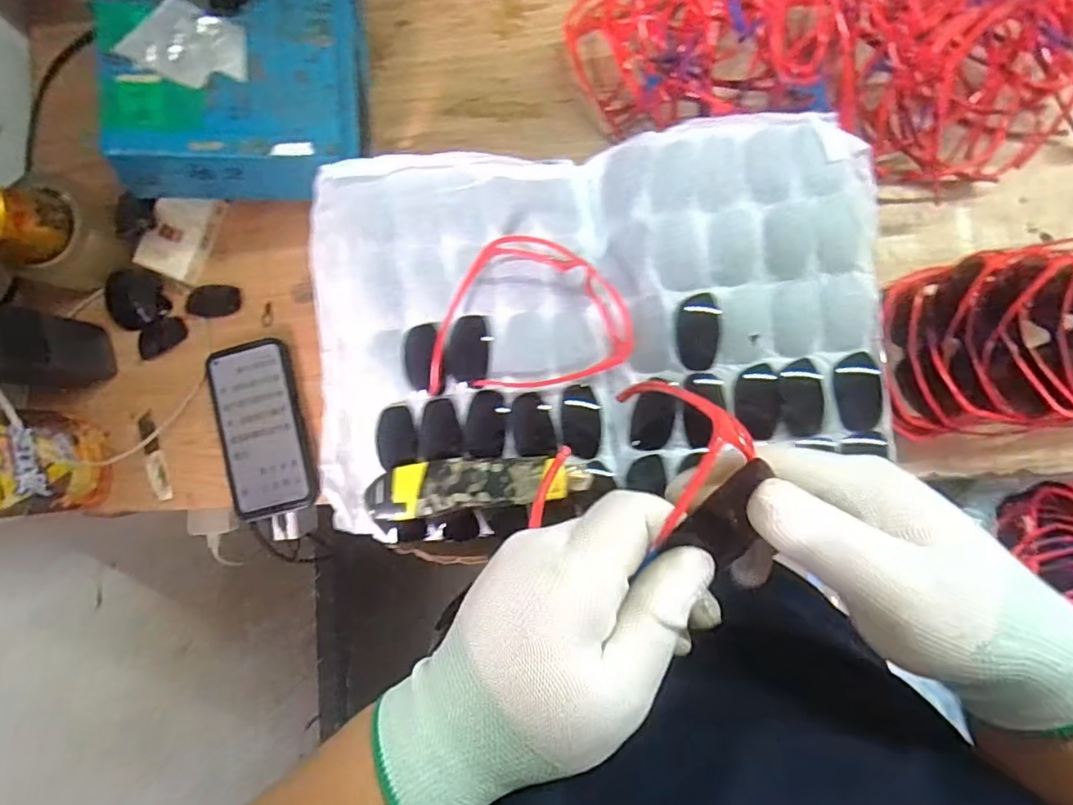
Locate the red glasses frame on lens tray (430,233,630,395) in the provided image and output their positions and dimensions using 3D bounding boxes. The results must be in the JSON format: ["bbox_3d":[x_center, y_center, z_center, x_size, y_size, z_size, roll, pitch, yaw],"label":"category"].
[{"bbox_3d":[-0.006,-0.065,0.438,0.148,0.040,0.105,-3,87,6],"label":"red glasses frame on lens tray"}]

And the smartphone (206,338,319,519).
[{"bbox_3d":[-0.259,0.024,0.568,0.082,0.017,0.162,-13,86,5],"label":"smartphone"}]

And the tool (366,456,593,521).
[{"bbox_3d":[-0.043,0.058,0.433,0.159,0.021,0.037,-8,87,6],"label":"tool"}]

